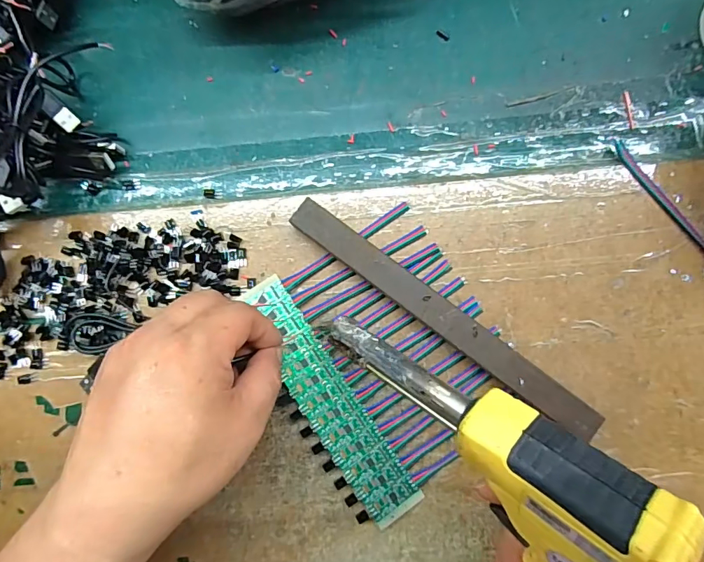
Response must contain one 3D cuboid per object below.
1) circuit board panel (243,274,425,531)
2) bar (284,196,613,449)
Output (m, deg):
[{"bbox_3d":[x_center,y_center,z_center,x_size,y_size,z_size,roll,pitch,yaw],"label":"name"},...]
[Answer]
[{"bbox_3d":[-0.015,0.071,0.276,0.032,0.006,0.162,-31,84,0],"label":"circuit board panel"},{"bbox_3d":[0.053,0.021,0.273,0.212,0.018,0.020,38,87,6],"label":"bar"}]

